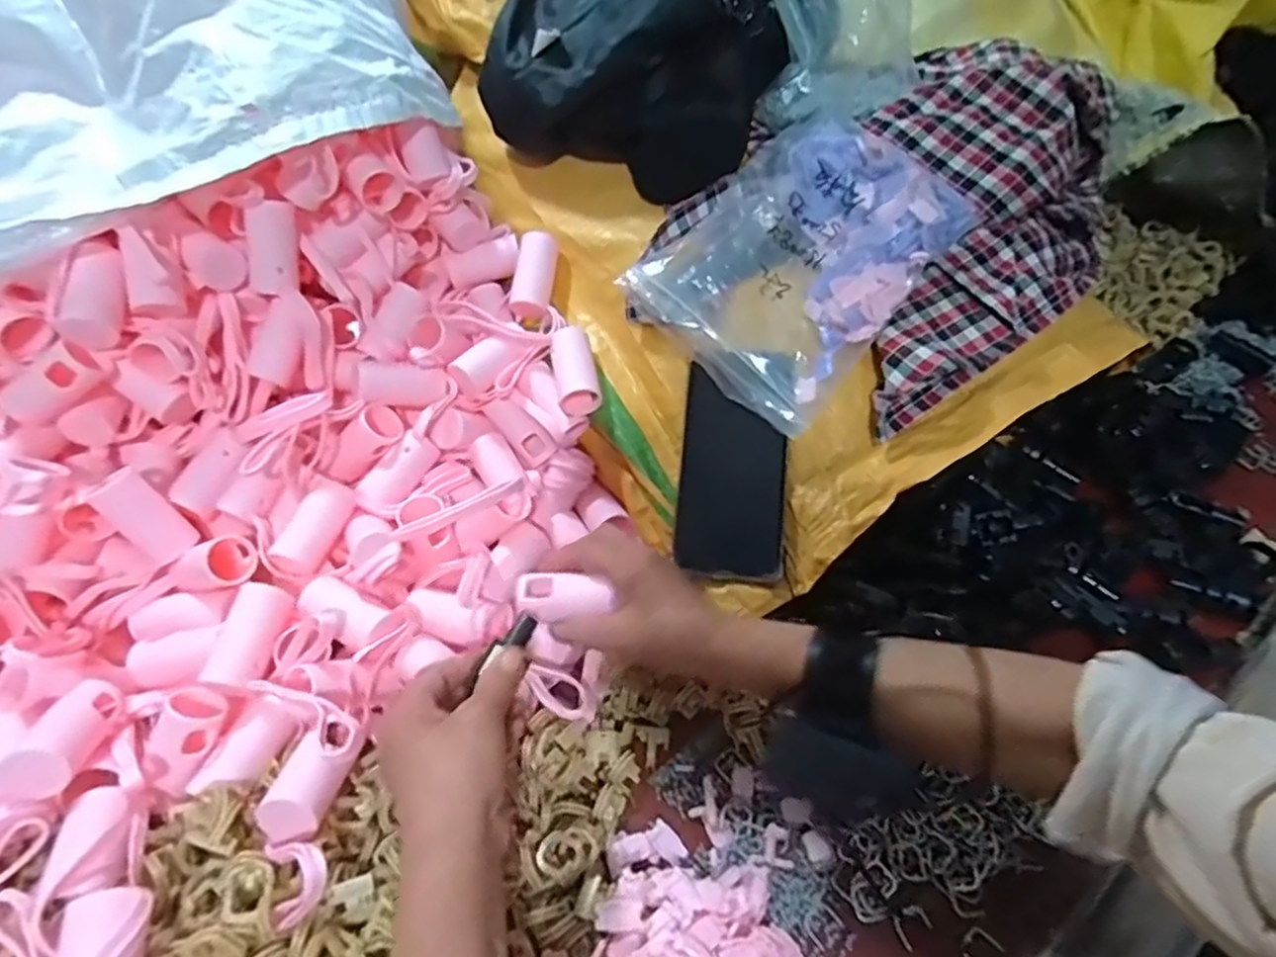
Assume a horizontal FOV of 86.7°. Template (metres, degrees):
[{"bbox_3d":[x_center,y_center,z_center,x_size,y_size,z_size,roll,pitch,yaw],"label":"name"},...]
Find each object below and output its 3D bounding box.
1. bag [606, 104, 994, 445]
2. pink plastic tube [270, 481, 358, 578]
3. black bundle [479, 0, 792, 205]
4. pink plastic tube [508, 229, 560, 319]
[{"bbox_3d":[0.121,-0.166,0.494,0.158,0.038,0.235,41,78,5],"label":"bag"},{"bbox_3d":[-0.216,0.032,0.453,0.026,0.023,0.064,20,68,17],"label":"pink plastic tube"},{"bbox_3d":[-0.001,-0.320,0.527,0.215,0.125,0.140,19,53,16],"label":"black bundle"},{"bbox_3d":[-0.084,-0.164,0.548,0.031,0.023,0.068,8,82,7],"label":"pink plastic tube"}]

